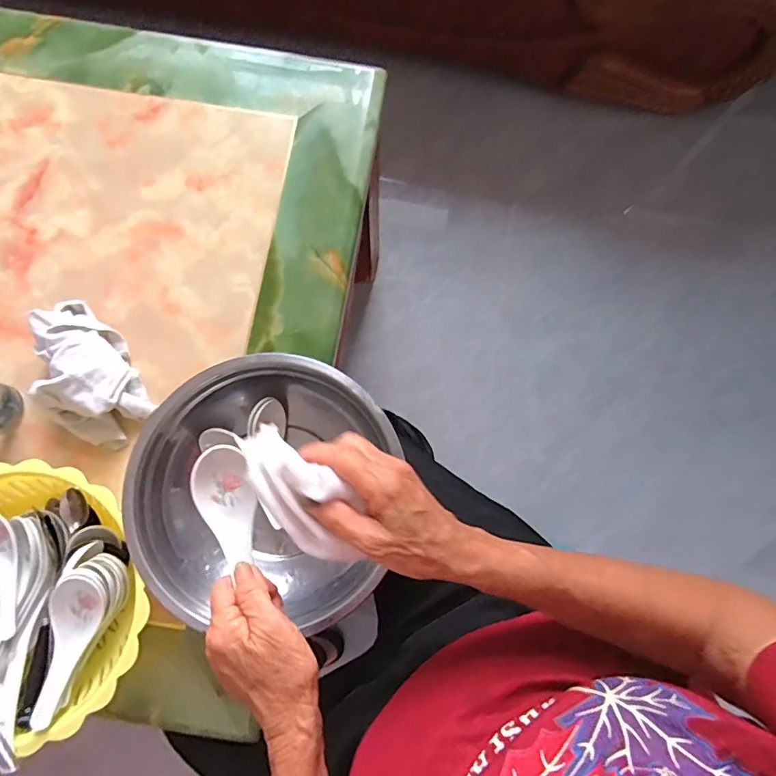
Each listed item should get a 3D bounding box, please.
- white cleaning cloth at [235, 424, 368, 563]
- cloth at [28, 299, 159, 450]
[{"bbox_3d":[-0.060,0.072,0.346,0.051,0.026,0.113,-39,78,-7],"label":"white cleaning cloth"},{"bbox_3d":[-0.324,-0.017,0.520,0.092,0.051,0.150,-34,82,-7],"label":"cloth"}]

